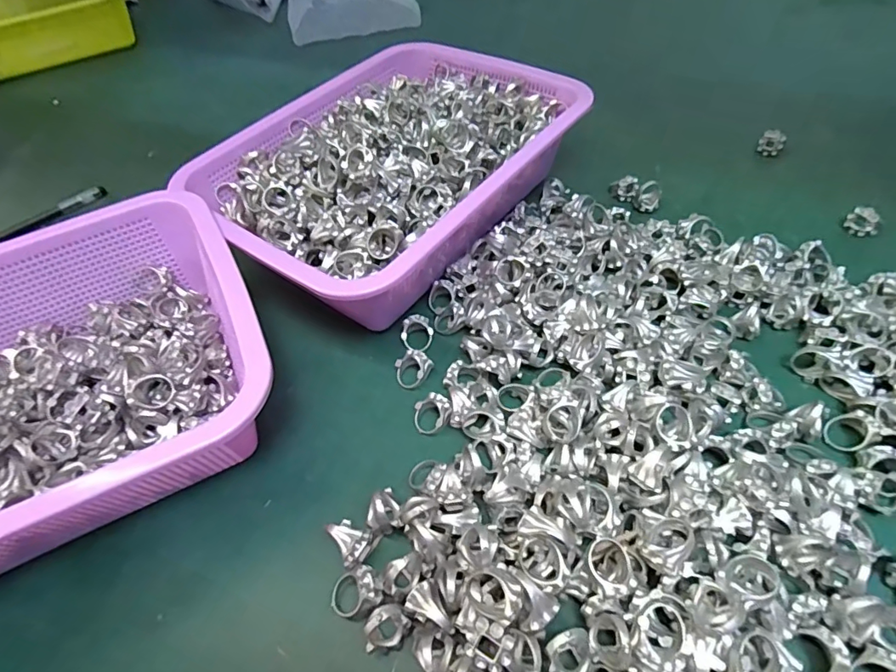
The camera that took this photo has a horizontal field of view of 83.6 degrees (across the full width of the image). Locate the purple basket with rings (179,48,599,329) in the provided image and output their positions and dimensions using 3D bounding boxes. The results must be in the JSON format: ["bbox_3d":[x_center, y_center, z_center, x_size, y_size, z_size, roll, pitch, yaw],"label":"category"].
[{"bbox_3d":[-0.042,-0.144,0.424,0.225,0.076,0.305,31,61,26],"label":"purple basket with rings"}]

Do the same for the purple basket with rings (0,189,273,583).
[{"bbox_3d":[-0.259,0.044,0.302,0.295,0.082,0.217,-26,54,-13],"label":"purple basket with rings"}]

